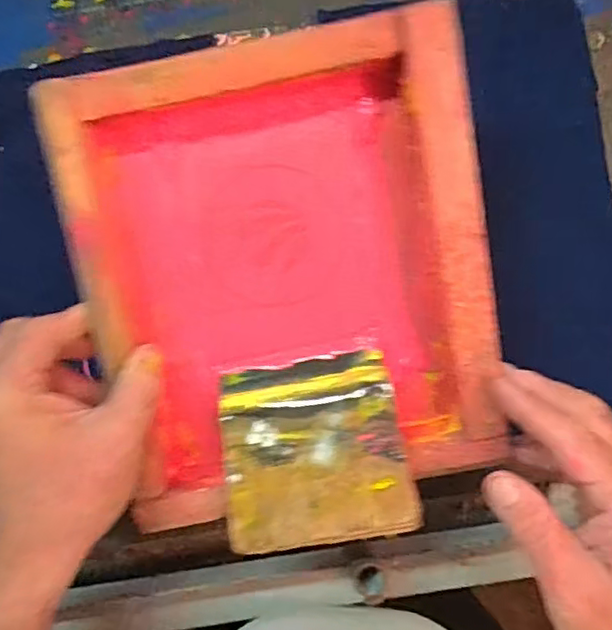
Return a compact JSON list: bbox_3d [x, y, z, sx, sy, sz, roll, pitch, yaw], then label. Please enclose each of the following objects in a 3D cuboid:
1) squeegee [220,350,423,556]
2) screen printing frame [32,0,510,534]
[{"bbox_3d":[0.004,0.076,0.358,0.103,0.010,0.108,-9,63,1],"label":"squeegee"},{"bbox_3d":[-0.011,-0.021,0.363,0.224,0.056,0.258,-10,100,4],"label":"screen printing frame"}]

